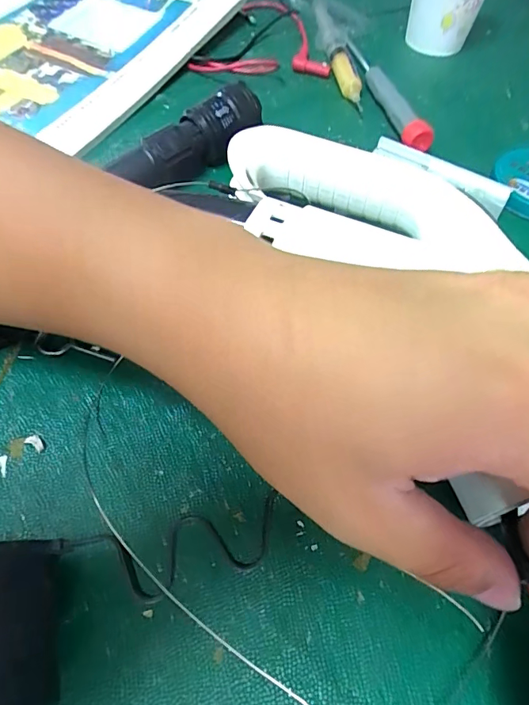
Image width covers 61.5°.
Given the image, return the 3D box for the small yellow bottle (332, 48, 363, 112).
[{"bbox_3d":[0.067,-0.223,0.361,0.017,0.016,0.072,-3,60,-3],"label":"small yellow bottle"}]

